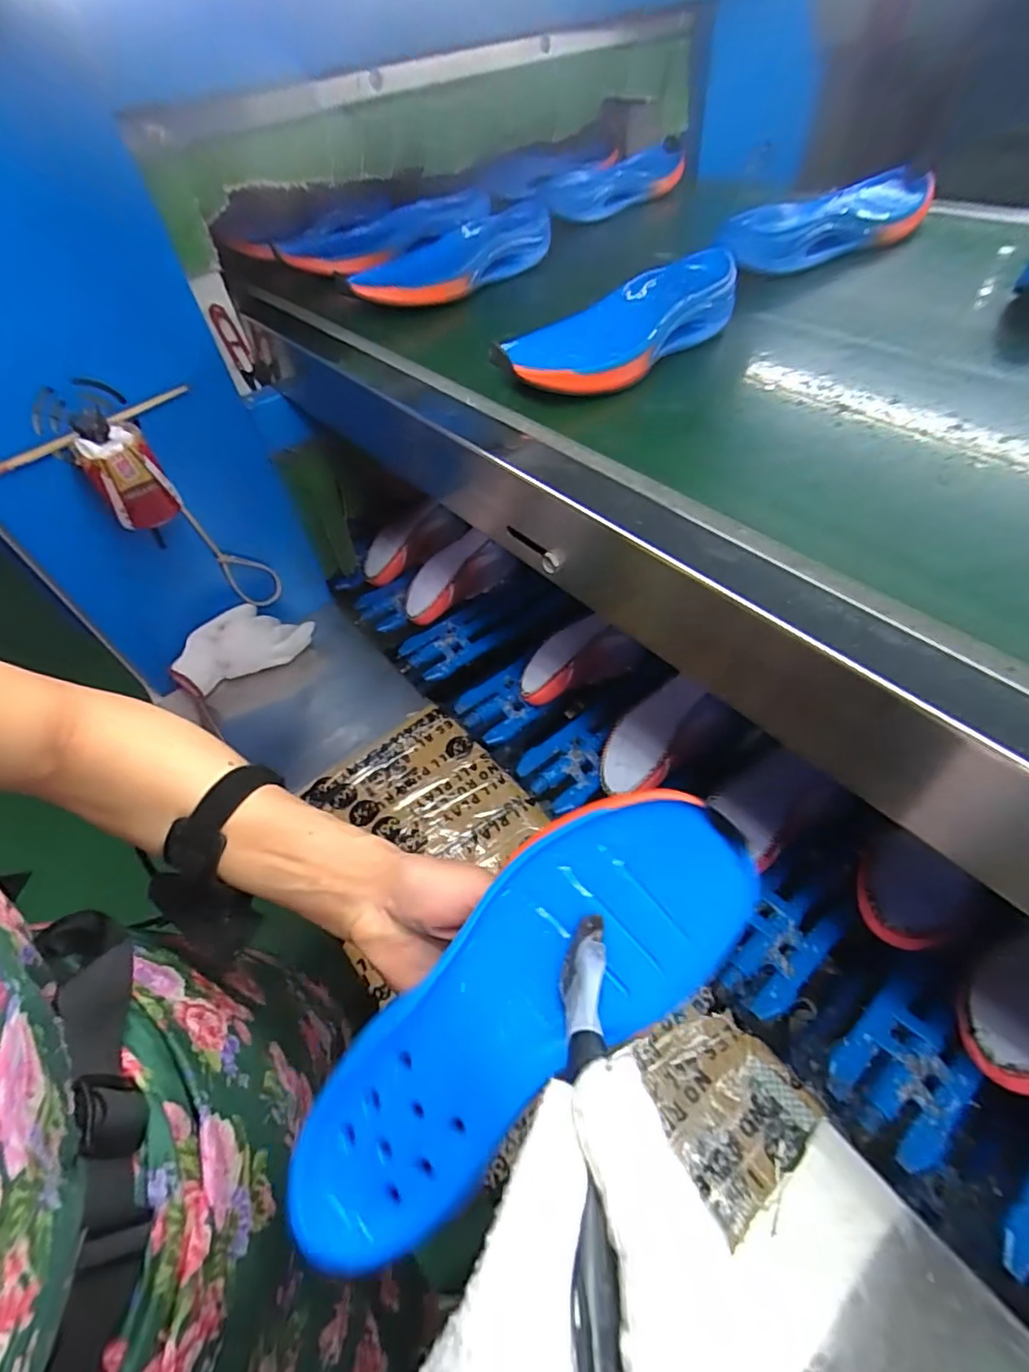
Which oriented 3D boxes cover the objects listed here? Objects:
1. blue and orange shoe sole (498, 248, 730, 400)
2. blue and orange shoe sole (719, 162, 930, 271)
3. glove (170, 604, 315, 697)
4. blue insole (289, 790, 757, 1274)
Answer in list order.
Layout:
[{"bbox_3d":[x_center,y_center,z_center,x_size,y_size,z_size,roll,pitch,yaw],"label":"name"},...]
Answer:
[{"bbox_3d":[0.090,-0.291,0.472,0.229,0.051,0.108,-23,52,-15],"label":"blue and orange shoe sole"},{"bbox_3d":[0.331,-0.478,0.595,0.296,0.041,0.096,-27,53,-18],"label":"blue and orange shoe sole"},{"bbox_3d":[-0.374,-0.062,0.804,0.178,0.074,0.085,-15,50,-9],"label":"glove"},{"bbox_3d":[0.002,0.147,0.267,0.243,0.031,0.088,-42,57,-3],"label":"blue insole"}]

